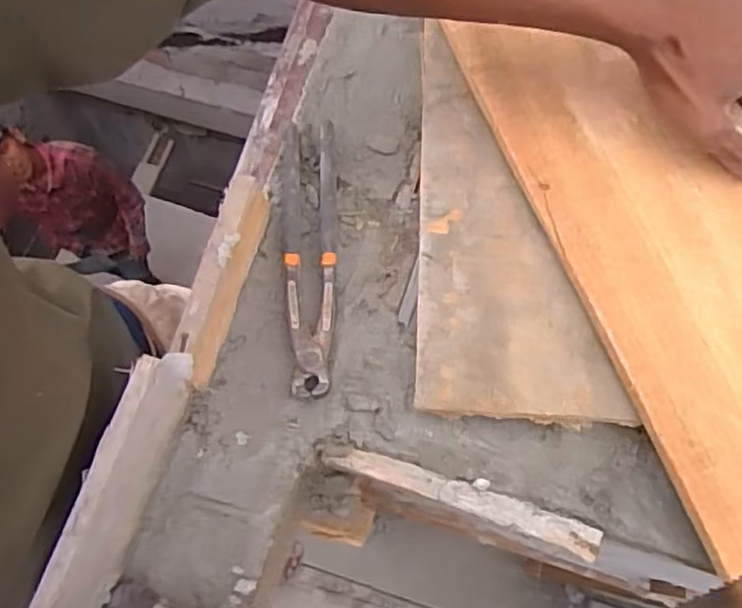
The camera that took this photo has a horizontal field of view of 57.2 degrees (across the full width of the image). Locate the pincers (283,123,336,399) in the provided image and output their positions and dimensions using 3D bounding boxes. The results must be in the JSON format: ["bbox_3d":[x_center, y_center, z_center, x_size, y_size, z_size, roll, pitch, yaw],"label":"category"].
[{"bbox_3d":[-0.046,-0.036,0.515,0.039,0.022,0.210,-2,72,0],"label":"pincers"}]

